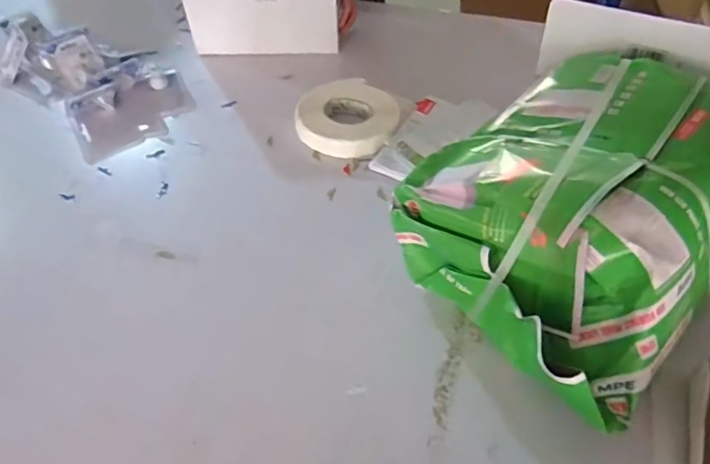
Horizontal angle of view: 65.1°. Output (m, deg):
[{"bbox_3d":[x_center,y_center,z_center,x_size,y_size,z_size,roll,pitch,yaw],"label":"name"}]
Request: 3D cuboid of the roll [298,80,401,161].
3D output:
[{"bbox_3d":[-0.014,-0.195,0.957,0.175,0.048,0.154,15,50,14],"label":"roll"}]

